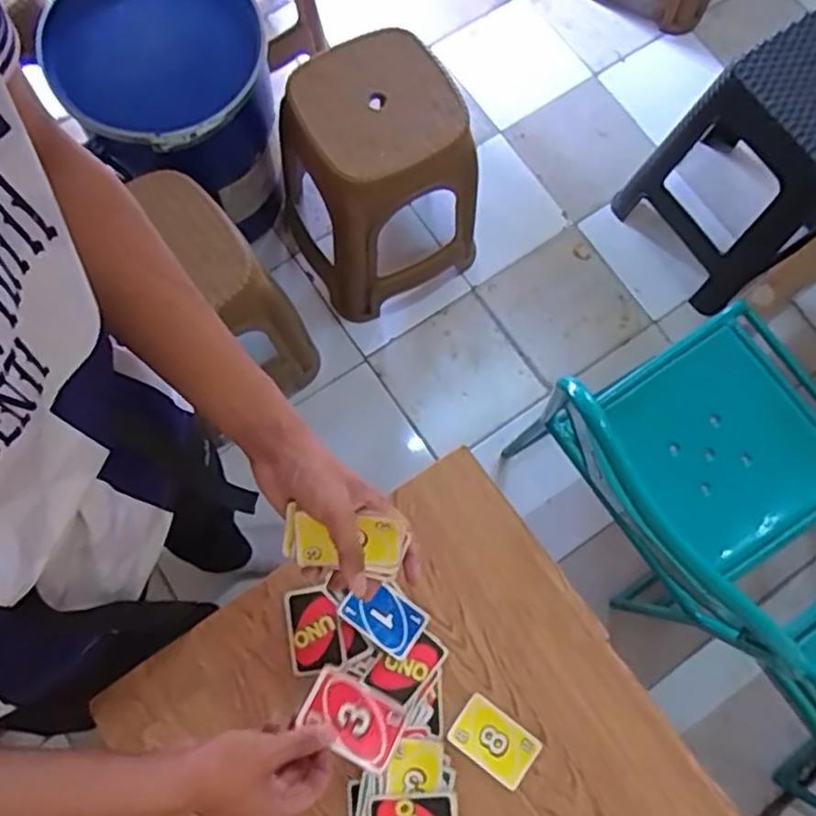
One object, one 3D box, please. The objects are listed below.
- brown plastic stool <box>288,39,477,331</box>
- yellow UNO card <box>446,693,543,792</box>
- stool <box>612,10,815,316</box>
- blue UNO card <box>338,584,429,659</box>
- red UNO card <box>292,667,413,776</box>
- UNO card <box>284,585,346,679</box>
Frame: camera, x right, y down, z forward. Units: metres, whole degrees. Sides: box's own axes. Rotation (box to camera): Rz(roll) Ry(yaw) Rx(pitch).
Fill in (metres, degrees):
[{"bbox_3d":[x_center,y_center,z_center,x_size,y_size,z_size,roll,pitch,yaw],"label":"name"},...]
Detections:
[{"bbox_3d":[-0.069,-0.426,1.336,0.305,0.447,0.314,-30,78,-9],"label":"brown plastic stool"},{"bbox_3d":[0.087,0.336,0.692,0.085,0.004,0.055,36,77,8],"label":"yellow UNO card"},{"bbox_3d":[0.689,-0.472,1.339,0.298,0.411,0.328,-35,78,-10],"label":"stool"},{"bbox_3d":[-0.025,0.216,0.712,0.082,0.009,0.053,34,72,5],"label":"blue UNO card"},{"bbox_3d":[-0.047,0.263,0.582,0.083,0.009,0.056,27,58,5],"label":"red UNO card"},{"bbox_3d":[-0.097,0.230,0.710,0.053,0.005,0.085,-11,79,3],"label":"UNO card"}]

